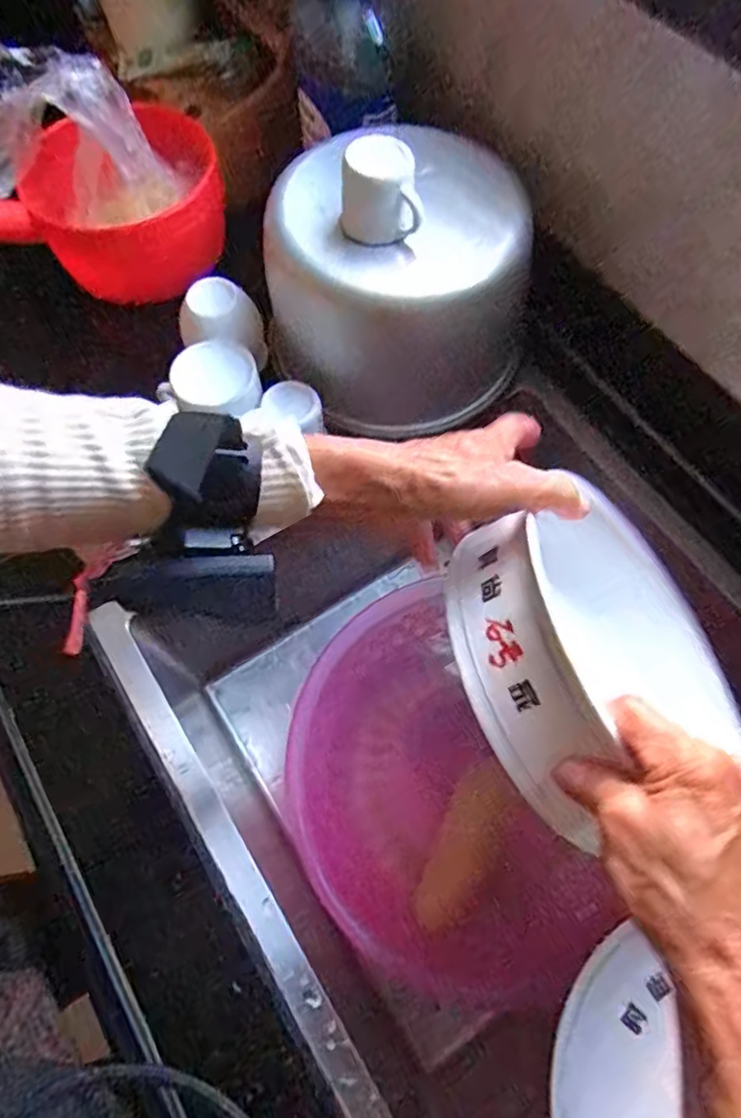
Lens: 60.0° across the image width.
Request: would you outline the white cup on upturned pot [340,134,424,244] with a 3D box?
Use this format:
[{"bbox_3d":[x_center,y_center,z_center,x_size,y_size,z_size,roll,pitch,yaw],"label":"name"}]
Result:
[{"bbox_3d":[0.008,-0.266,0.464,0.055,0.050,0.054,1,67,-3],"label":"white cup on upturned pot"}]

